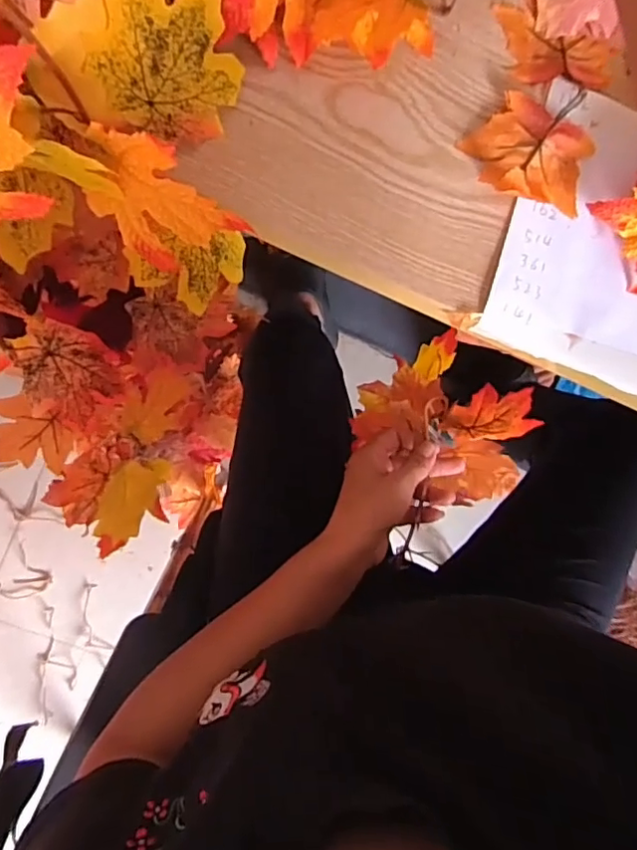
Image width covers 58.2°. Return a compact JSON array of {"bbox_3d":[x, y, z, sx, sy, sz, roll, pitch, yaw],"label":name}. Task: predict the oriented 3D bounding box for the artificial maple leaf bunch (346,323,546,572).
[{"bbox_3d":[0.102,0.008,0.531,0.131,0.145,0.195,24,87,-8],"label":"artificial maple leaf bunch"}]

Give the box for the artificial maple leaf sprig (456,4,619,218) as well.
[{"bbox_3d":[0.145,-0.206,0.370,0.080,0.022,0.121,13,88,-8],"label":"artificial maple leaf sprig"}]

